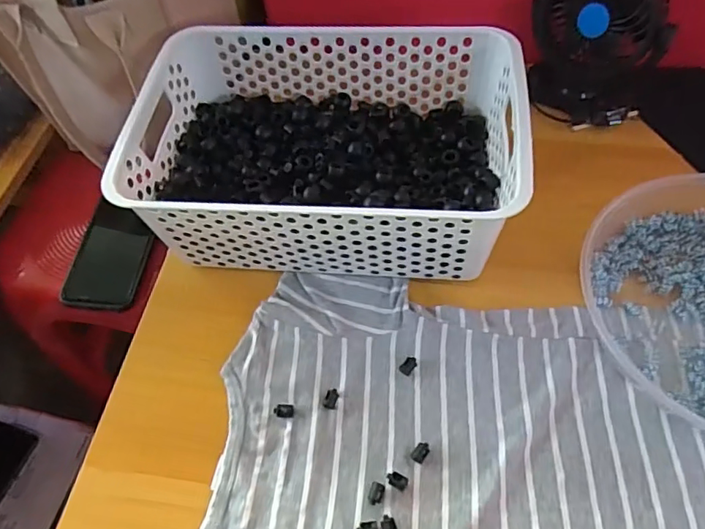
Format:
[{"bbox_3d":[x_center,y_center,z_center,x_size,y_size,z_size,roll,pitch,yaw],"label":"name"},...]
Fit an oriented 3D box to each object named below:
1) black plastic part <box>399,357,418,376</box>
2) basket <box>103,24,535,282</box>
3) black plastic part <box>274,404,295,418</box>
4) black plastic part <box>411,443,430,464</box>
[{"bbox_3d":[0.043,0.078,0.408,0.010,0.008,0.014,36,68,23],"label":"black plastic part"},{"bbox_3d":[-0.018,-0.099,0.458,0.300,0.110,0.201,3,59,6],"label":"basket"},{"bbox_3d":[-0.052,0.112,0.399,0.015,0.004,0.010,1,59,5],"label":"black plastic part"},{"bbox_3d":[0.049,0.134,0.375,0.009,0.007,0.015,28,65,20],"label":"black plastic part"}]

